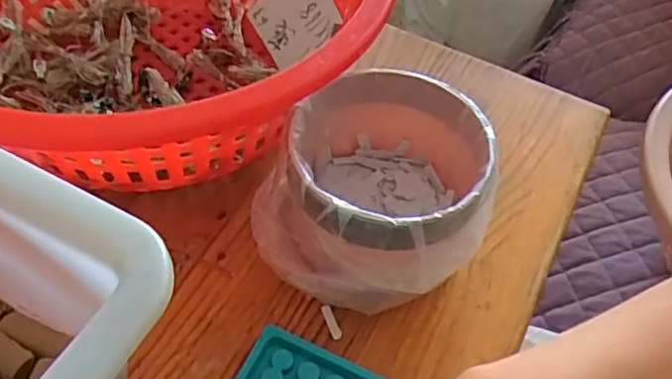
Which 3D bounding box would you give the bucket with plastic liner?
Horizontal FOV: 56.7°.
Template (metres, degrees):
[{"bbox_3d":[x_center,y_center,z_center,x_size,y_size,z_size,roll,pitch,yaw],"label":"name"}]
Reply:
[{"bbox_3d":[0.023,0.002,0.369,0.111,0.083,0.125,38,57,23],"label":"bucket with plastic liner"}]

